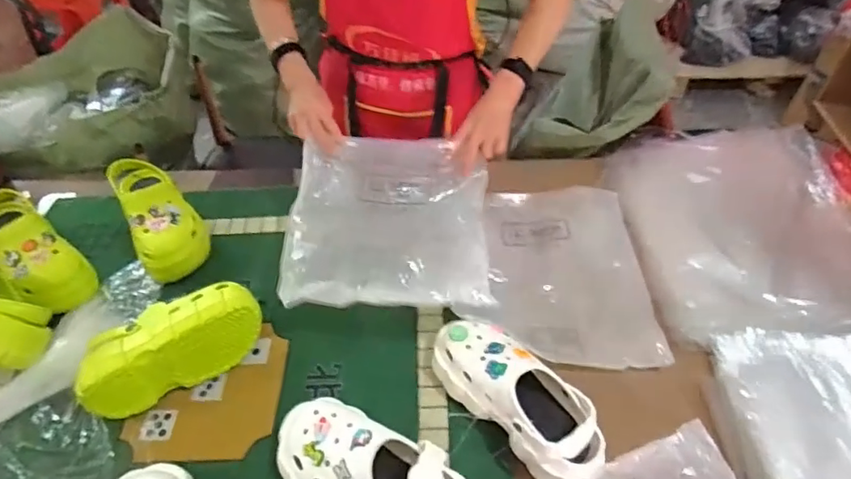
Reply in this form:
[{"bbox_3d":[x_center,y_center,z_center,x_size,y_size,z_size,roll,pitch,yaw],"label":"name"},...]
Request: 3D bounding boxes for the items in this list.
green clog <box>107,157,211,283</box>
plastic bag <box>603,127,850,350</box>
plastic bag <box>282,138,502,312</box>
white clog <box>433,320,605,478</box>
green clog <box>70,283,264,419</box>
[{"bbox_3d":[-0.477,-0.049,0.966,0.115,0.081,0.250,-28,67,-22],"label":"green clog"},{"bbox_3d":[0.517,-0.031,0.922,0.364,0.040,0.439,-10,50,8],"label":"plastic bag"},{"bbox_3d":[-0.057,-0.029,0.835,0.300,0.074,0.306,0,47,2],"label":"plastic bag"},{"bbox_3d":[0.118,0.209,0.727,0.106,0.102,0.266,-37,56,-28],"label":"white clog"},{"bbox_3d":[-0.374,0.148,0.797,0.252,0.104,0.119,-27,52,-21],"label":"green clog"}]

